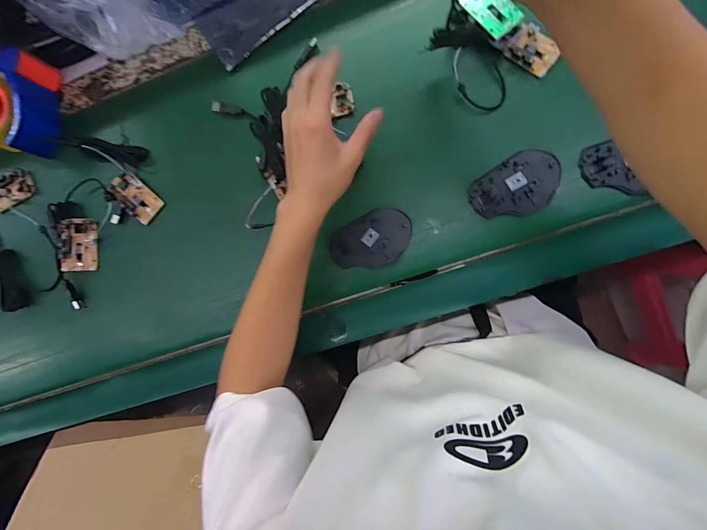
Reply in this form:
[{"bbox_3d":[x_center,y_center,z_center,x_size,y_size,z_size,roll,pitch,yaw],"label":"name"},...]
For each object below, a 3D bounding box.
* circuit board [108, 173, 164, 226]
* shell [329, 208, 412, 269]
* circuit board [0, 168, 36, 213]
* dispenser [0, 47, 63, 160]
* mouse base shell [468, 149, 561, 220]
[{"bbox_3d":[-0.322,-0.101,0.496,0.074,0.017,0.046,42,93,9],"label":"circuit board"},{"bbox_3d":[0.025,-0.030,0.445,0.106,0.006,0.073,-31,82,5],"label":"shell"},{"bbox_3d":[-0.546,-0.115,0.536,0.078,0.014,0.051,-25,83,6],"label":"circuit board"},{"bbox_3d":[-0.529,-0.237,0.512,0.132,0.056,0.145,-1,86,8],"label":"dispenser"},{"bbox_3d":[0.202,-0.095,0.420,0.107,0.007,0.072,-33,82,5],"label":"mouse base shell"}]

